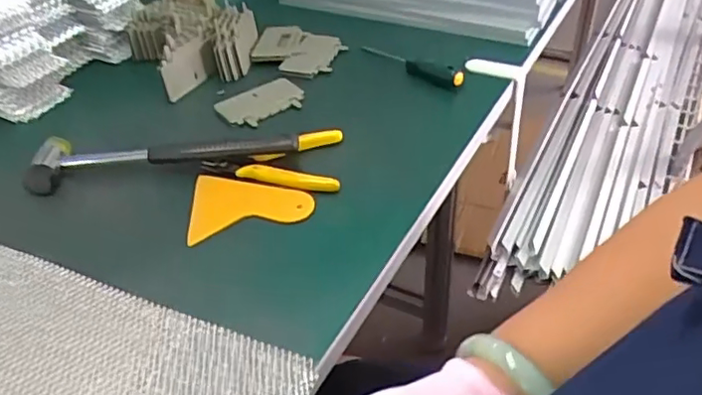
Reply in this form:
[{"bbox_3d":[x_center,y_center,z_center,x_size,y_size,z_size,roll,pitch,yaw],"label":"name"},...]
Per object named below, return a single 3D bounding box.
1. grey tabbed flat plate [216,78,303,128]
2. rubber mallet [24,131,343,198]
[{"bbox_3d":[-0.092,-0.099,0.623,0.080,0.007,0.059,-31,47,-28],"label":"grey tabbed flat plate"},{"bbox_3d":[-0.145,-0.037,0.540,0.272,0.021,0.054,-5,40,-1],"label":"rubber mallet"}]

